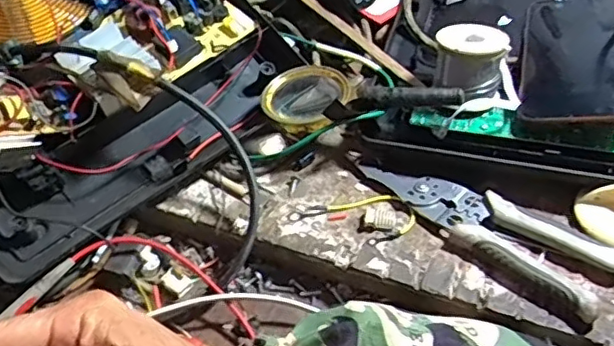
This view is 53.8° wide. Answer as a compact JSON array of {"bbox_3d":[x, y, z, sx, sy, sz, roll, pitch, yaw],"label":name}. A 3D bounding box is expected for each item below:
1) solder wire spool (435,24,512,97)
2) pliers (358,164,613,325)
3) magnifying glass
[{"bbox_3d":[0.127,-0.086,0.478,0.056,0.053,0.056,14,46,16],"label":"solder wire spool"},{"bbox_3d":[0.125,0.032,0.422,0.179,0.012,0.057,33,54,31],"label":"pliers"},{"bbox_3d":[0.038,-0.057,0.460,0.148,0.024,0.066,11,46,14],"label":"magnifying glass"}]

